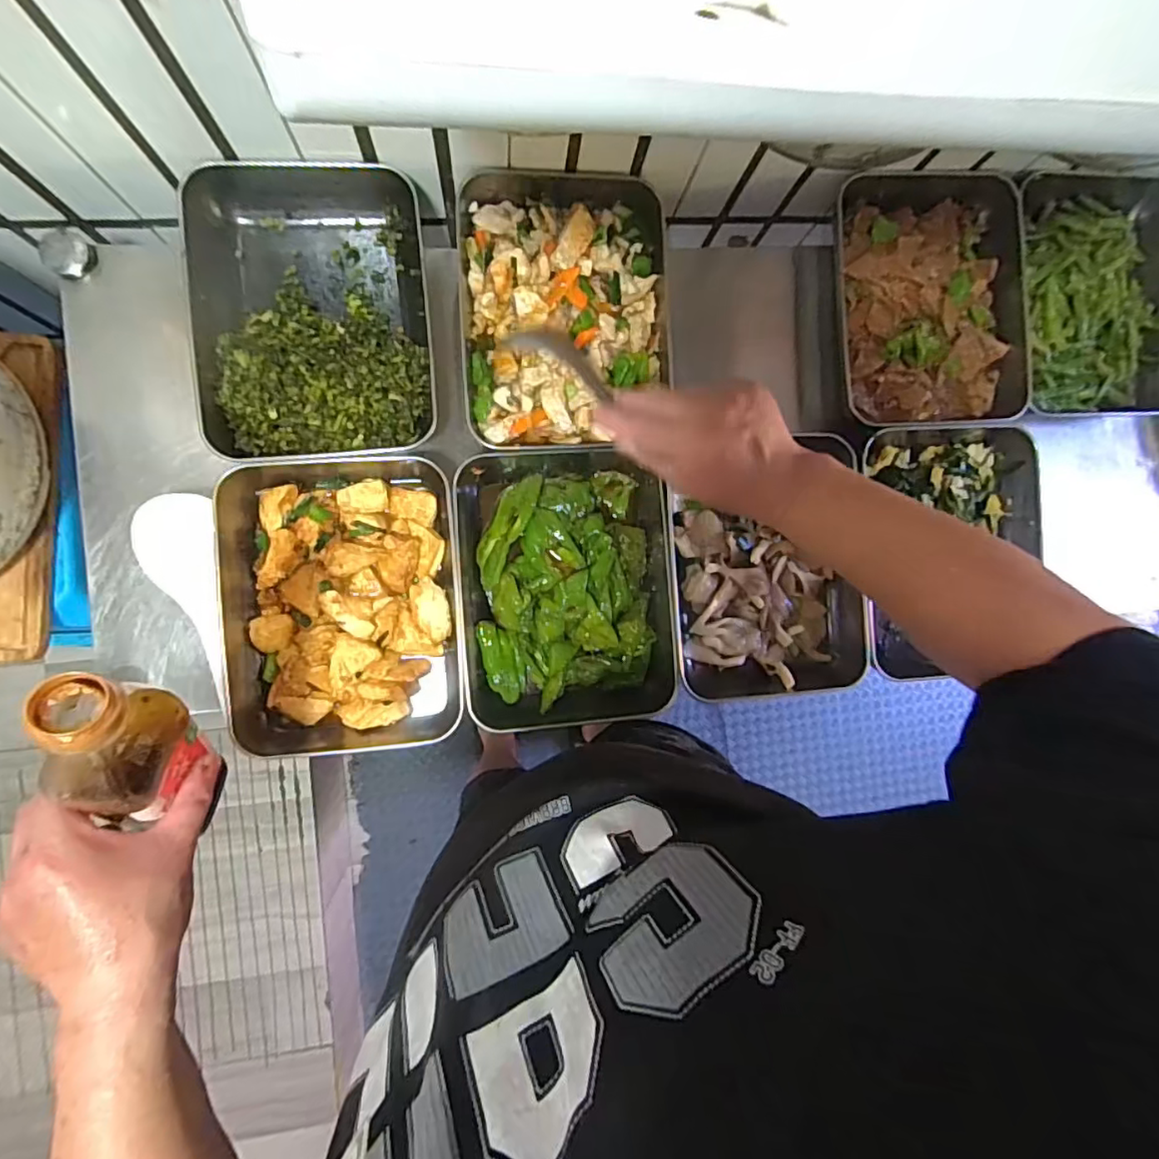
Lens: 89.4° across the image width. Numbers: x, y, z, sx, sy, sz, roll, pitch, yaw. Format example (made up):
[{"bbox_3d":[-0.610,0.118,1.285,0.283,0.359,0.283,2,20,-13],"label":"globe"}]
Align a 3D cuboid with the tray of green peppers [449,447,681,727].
[{"bbox_3d":[-0.010,0.010,0.560,0.202,0.042,0.259,-3,90,-7],"label":"tray of green peppers"}]

